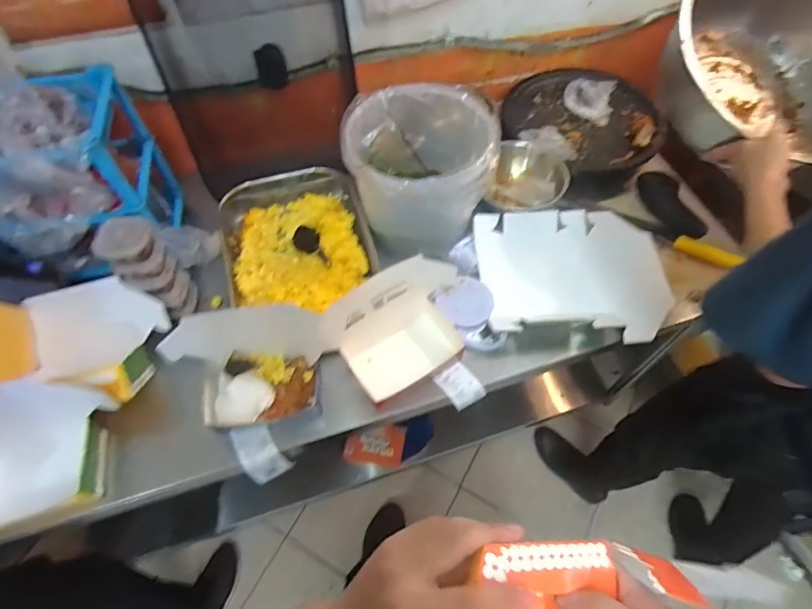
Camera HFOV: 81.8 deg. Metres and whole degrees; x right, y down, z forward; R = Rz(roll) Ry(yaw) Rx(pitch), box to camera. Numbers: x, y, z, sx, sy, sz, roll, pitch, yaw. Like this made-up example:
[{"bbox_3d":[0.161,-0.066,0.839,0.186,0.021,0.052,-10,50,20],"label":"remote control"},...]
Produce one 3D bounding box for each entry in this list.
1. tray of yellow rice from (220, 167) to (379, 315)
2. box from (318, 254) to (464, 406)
[{"bbox_3d":[-0.216,-0.125,0.930,0.276,0.065,0.323,-16,60,-8],"label":"tray of yellow rice"},{"bbox_3d":[-0.003,0.047,0.779,0.256,0.168,0.137,-27,62,-14],"label":"box"}]

